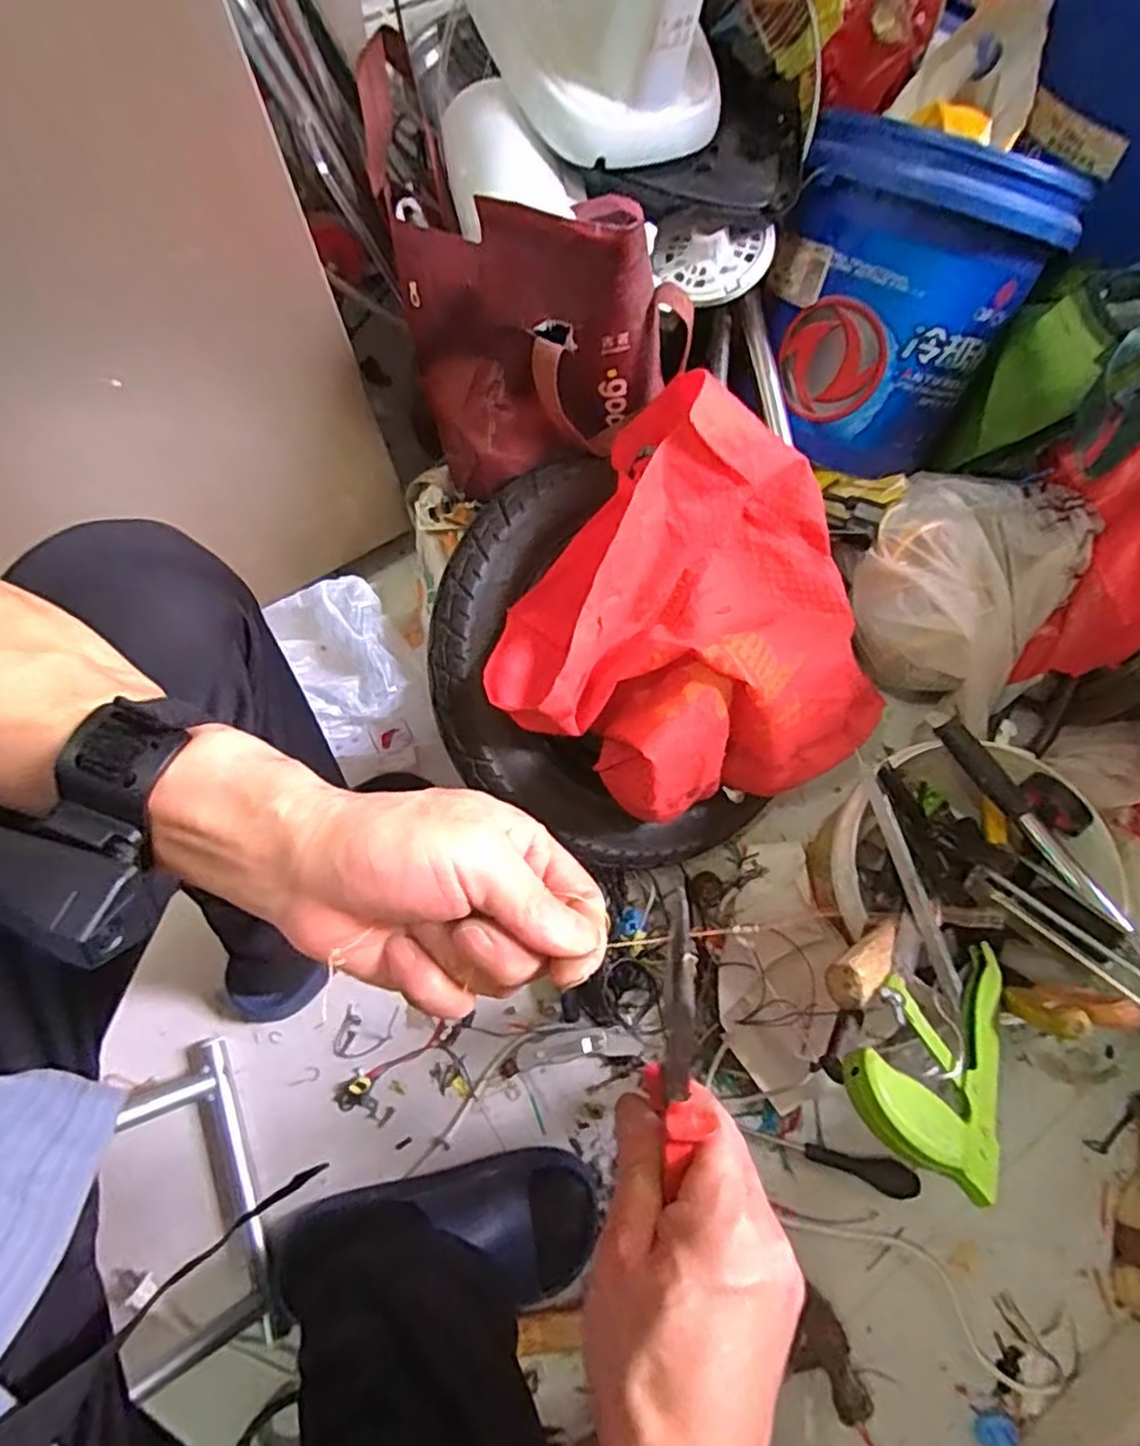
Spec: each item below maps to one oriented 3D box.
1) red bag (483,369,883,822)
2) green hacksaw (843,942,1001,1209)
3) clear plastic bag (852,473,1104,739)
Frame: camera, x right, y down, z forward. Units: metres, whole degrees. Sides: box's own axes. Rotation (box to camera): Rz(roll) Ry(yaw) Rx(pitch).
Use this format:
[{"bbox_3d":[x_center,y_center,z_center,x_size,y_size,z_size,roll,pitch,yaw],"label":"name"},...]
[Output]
[{"bbox_3d":[0.120,-0.075,0.564,0.307,0.172,0.296,30,74,9],"label":"red bag"},{"bbox_3d":[0.262,0.220,0.470,0.264,0.026,0.107,-2,64,-49],"label":"green hacksaw"},{"bbox_3d":[0.396,-0.144,0.718,0.191,0.129,0.236,26,73,8],"label":"clear plastic bag"}]

